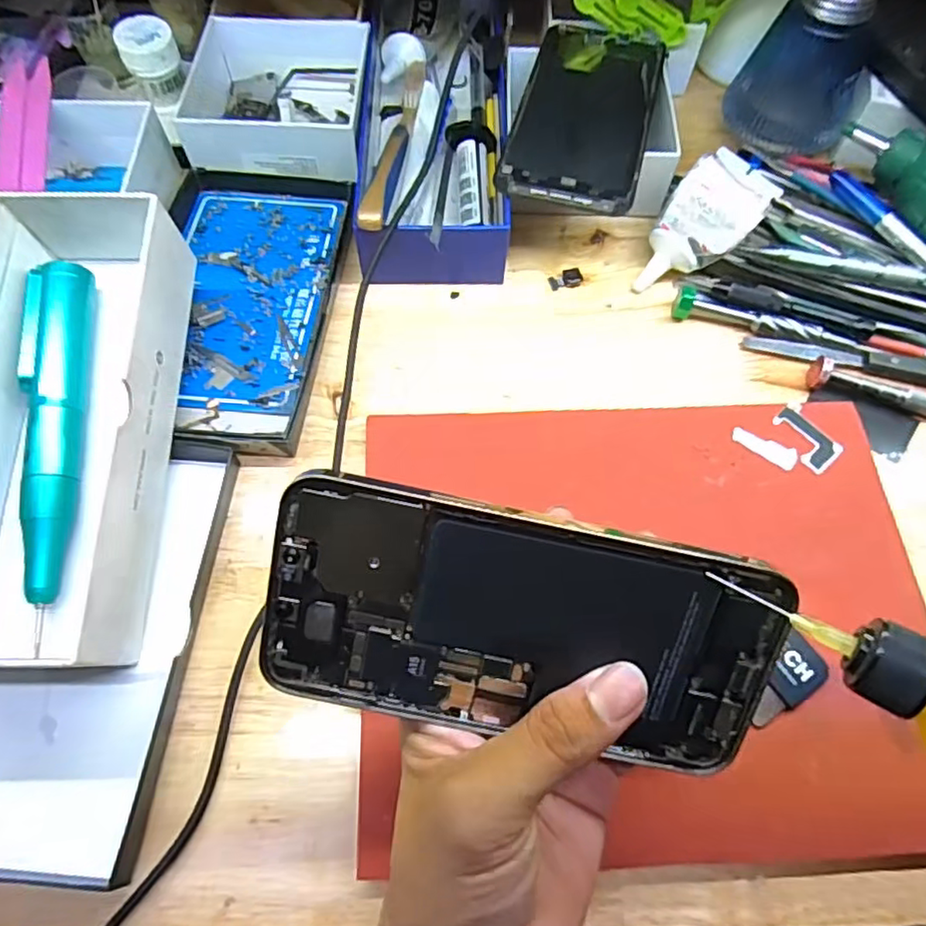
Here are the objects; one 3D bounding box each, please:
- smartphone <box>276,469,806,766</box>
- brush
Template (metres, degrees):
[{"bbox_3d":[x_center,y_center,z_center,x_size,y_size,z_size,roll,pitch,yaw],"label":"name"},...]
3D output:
[{"bbox_3d":[0.019,0.053,0.194,0.157,0.004,0.077,12,107,-2],"label":"smartphone"},{"bbox_3d":[-0.038,-0.189,0.359,0.012,0.014,0.181,5,52,1],"label":"brush"}]

